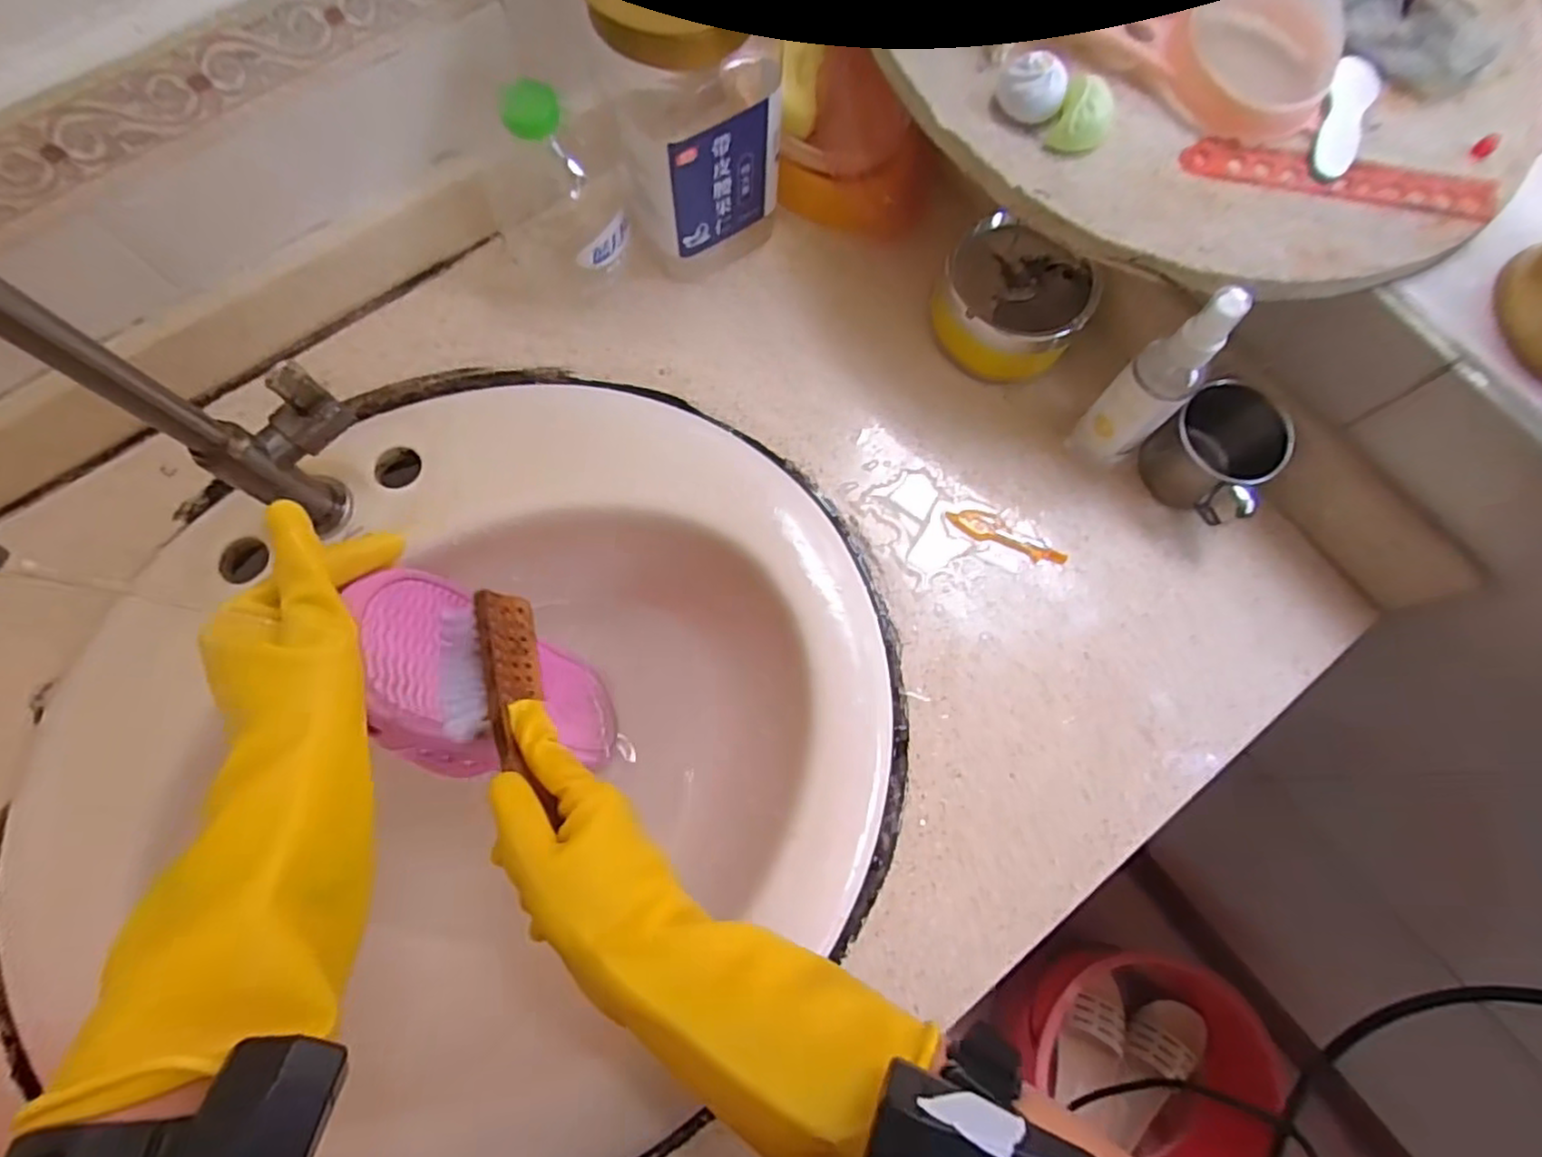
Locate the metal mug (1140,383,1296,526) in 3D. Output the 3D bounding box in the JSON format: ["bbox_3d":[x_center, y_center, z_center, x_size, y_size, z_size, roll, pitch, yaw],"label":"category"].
[{"bbox_3d":[0.281,-0.080,0.445,0.065,0.062,0.069,0,74,-2],"label":"metal mug"}]

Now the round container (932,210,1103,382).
[{"bbox_3d":[0.160,-0.185,0.475,0.100,0.050,0.089,20,74,4],"label":"round container"}]

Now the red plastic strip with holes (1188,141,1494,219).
[{"bbox_3d":[0.294,-0.205,0.362,0.162,0.004,0.023,9,74,1],"label":"red plastic strip with holes"}]

